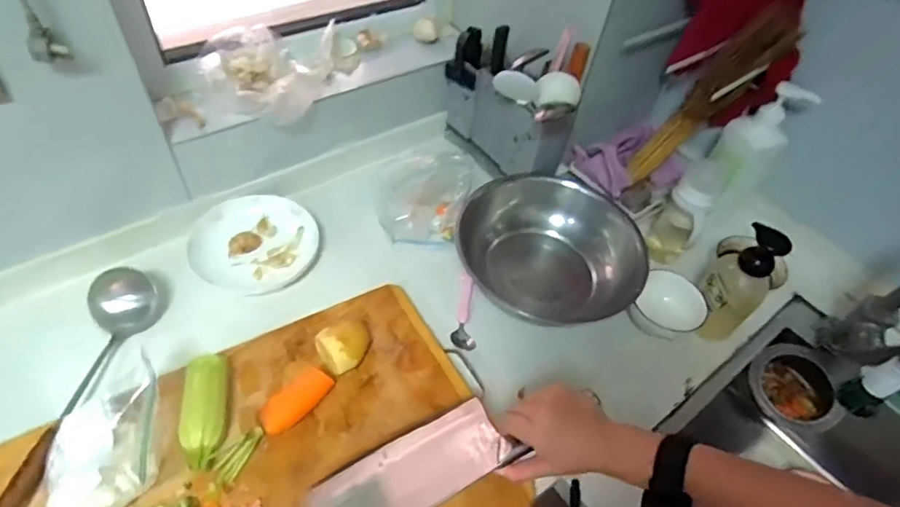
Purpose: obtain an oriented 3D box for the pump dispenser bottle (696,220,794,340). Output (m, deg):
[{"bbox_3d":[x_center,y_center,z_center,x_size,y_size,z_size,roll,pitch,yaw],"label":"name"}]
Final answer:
[{"bbox_3d":[0.406,0.053,0.747,0.063,0.199,0.079,-33,61,-29],"label":"pump dispenser bottle"}]

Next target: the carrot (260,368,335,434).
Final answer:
[{"bbox_3d":[-0.184,0.180,0.631,0.034,0.044,0.093,37,56,22],"label":"carrot"}]

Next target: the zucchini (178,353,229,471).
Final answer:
[{"bbox_3d":[-0.290,0.188,0.614,0.046,0.040,0.130,-7,52,-12],"label":"zucchini"}]

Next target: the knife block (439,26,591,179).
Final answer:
[{"bbox_3d":[0.099,-0.251,0.890,0.113,0.269,0.261,-31,60,-27],"label":"knife block"}]

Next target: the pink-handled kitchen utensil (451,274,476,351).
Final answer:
[{"bbox_3d":[0.022,0.090,0.789,0.033,0.021,0.127,5,50,-2],"label":"pink-handled kitchen utensil"}]

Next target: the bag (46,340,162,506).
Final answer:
[{"bbox_3d":[-0.374,0.200,0.566,0.121,0.078,0.164,-17,55,-19],"label":"bag"}]

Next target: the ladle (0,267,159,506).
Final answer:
[{"bbox_3d":[-0.436,0.162,0.625,0.085,0.072,0.324,-1,51,-8],"label":"ladle"}]

